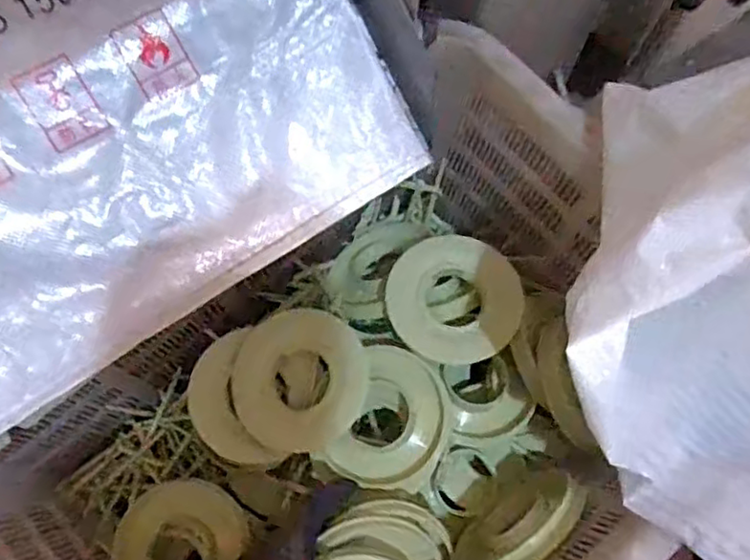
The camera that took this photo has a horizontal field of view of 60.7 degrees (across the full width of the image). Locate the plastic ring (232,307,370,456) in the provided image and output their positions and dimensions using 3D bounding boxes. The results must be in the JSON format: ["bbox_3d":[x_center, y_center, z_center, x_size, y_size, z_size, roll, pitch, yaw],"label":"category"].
[{"bbox_3d":[-0.071,0.098,0.622,0.131,0.020,0.137,-1,84,15],"label":"plastic ring"}]

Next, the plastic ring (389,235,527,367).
[{"bbox_3d":[0.078,0.017,0.624,0.127,0.017,0.123,0,72,-1],"label":"plastic ring"}]

